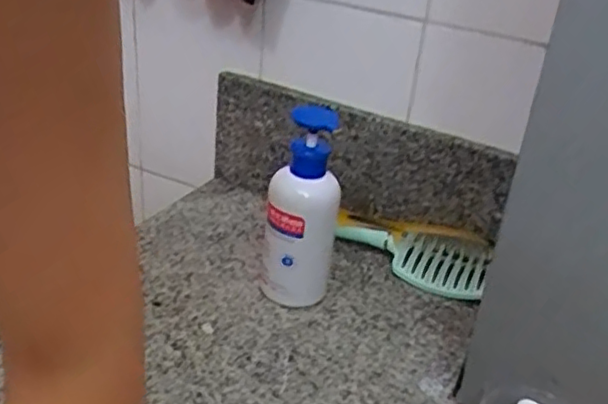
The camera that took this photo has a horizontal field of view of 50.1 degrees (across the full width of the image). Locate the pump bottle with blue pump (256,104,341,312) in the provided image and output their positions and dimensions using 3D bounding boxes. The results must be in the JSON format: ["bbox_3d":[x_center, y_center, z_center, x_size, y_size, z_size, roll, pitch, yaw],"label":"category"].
[{"bbox_3d":[-0.004,0.010,0.648,0.073,0.207,0.057,7,29,0],"label":"pump bottle with blue pump"}]

